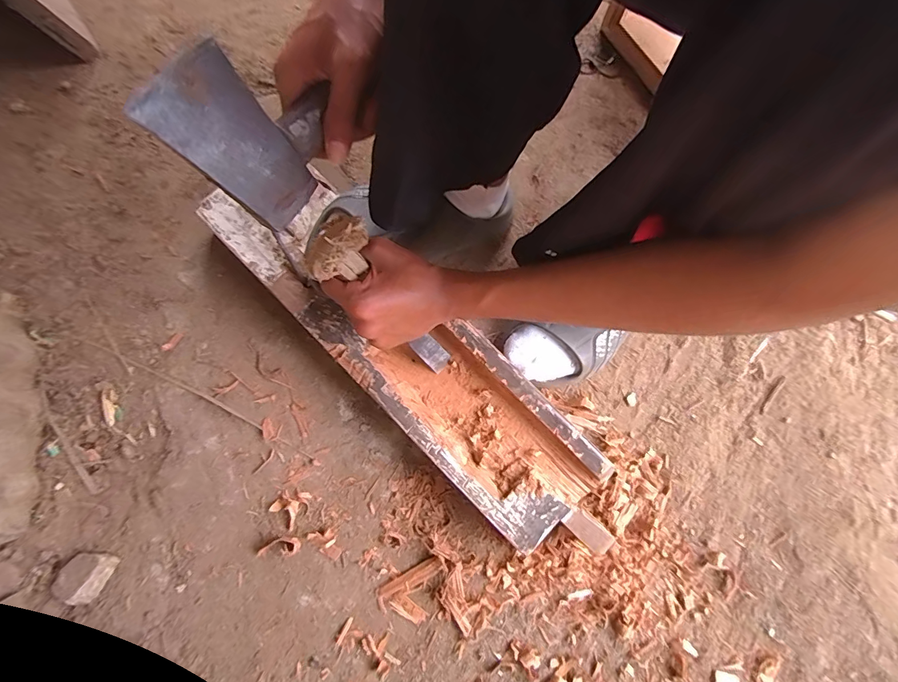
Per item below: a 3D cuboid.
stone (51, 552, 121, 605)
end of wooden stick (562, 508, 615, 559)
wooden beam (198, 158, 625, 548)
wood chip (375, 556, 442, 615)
[{"bbox_3d":[-0.405,0.259,0.458,0.059,0.022,0.050,12,78,1],"label":"stone"},{"bbox_3d":[0.144,0.197,0.432,0.052,0.011,0.024,41,80,7],"label":"end of wooden stick"},{"bbox_3d":[-0.061,0.000,0.496,0.523,0.061,0.129,44,80,8],"label":"wooden beam"},{"bbox_3d":[-0.045,0.272,0.470,0.078,0.004,0.024,-30,80,-8],"label":"wood chip"}]

